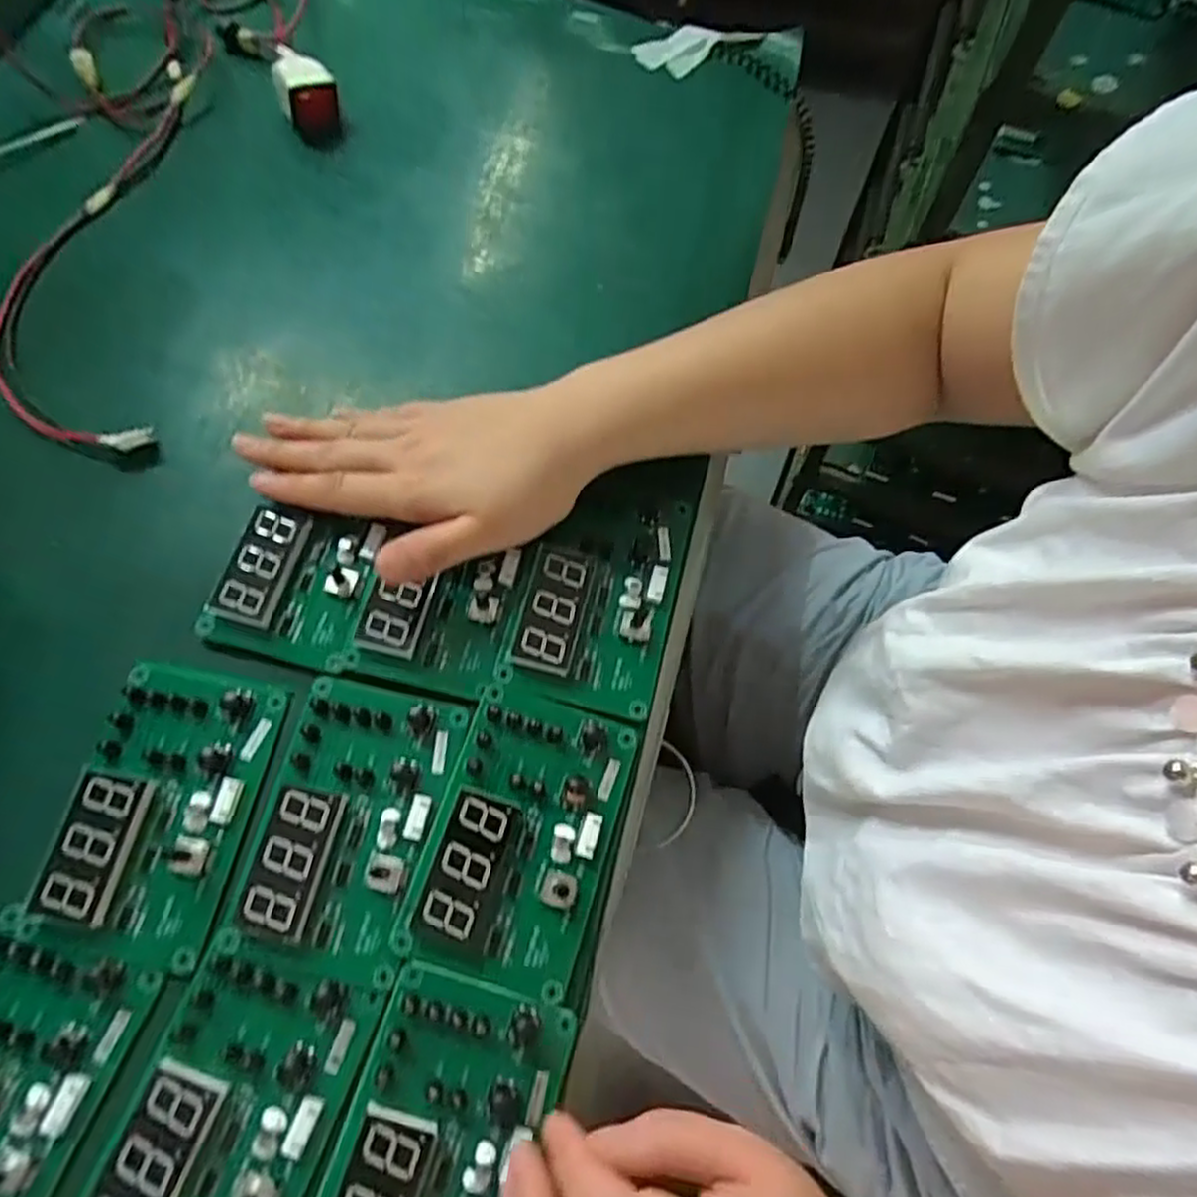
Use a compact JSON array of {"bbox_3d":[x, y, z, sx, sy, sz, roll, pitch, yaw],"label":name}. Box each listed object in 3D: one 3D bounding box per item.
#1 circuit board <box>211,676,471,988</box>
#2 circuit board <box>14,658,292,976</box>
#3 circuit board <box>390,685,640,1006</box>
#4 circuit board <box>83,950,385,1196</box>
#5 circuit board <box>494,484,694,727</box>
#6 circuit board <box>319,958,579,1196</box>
[{"bbox_3d":[-0.110,0.097,0.318,0.072,0.010,0.121,12,69,4],"label":"circuit board"},{"bbox_3d":[-0.194,0.090,0.319,0.076,0.011,0.121,12,69,4],"label":"circuit board"},{"bbox_3d":[-0.034,0.103,0.321,0.077,0.018,0.120,16,69,5],"label":"circuit board"},{"bbox_3d":[-0.143,0.202,0.275,0.073,0.011,0.115,18,69,6],"label":"circuit board"},{"bbox_3d":[0.000,-0.007,0.360,0.073,0.015,0.115,13,69,4],"label":"circuit board"},{"bbox_3d":[-0.061,0.214,0.278,0.075,0.011,0.119,22,67,-9],"label":"circuit board"}]

